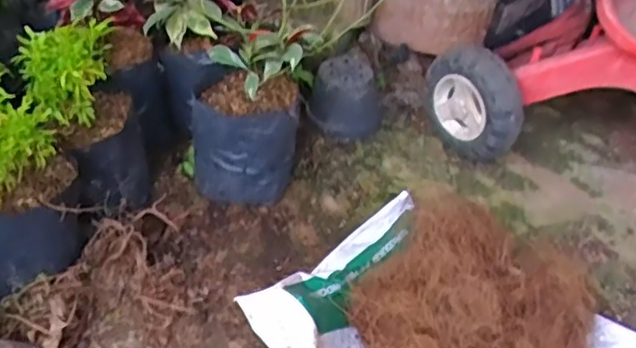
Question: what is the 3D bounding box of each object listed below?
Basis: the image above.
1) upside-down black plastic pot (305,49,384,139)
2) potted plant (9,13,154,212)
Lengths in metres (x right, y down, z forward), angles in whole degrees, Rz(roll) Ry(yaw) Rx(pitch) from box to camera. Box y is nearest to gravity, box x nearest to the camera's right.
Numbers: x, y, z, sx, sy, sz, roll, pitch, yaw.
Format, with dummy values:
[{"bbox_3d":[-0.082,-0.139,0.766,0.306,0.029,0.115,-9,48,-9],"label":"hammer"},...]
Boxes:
[{"bbox_3d":[0.052,-0.132,1.063,0.109,0.112,0.110,1,35,0],"label":"upside-down black plastic pot"},{"bbox_3d":[-0.301,-0.061,0.811,0.127,0.247,0.133,-14,38,-20],"label":"potted plant"}]

